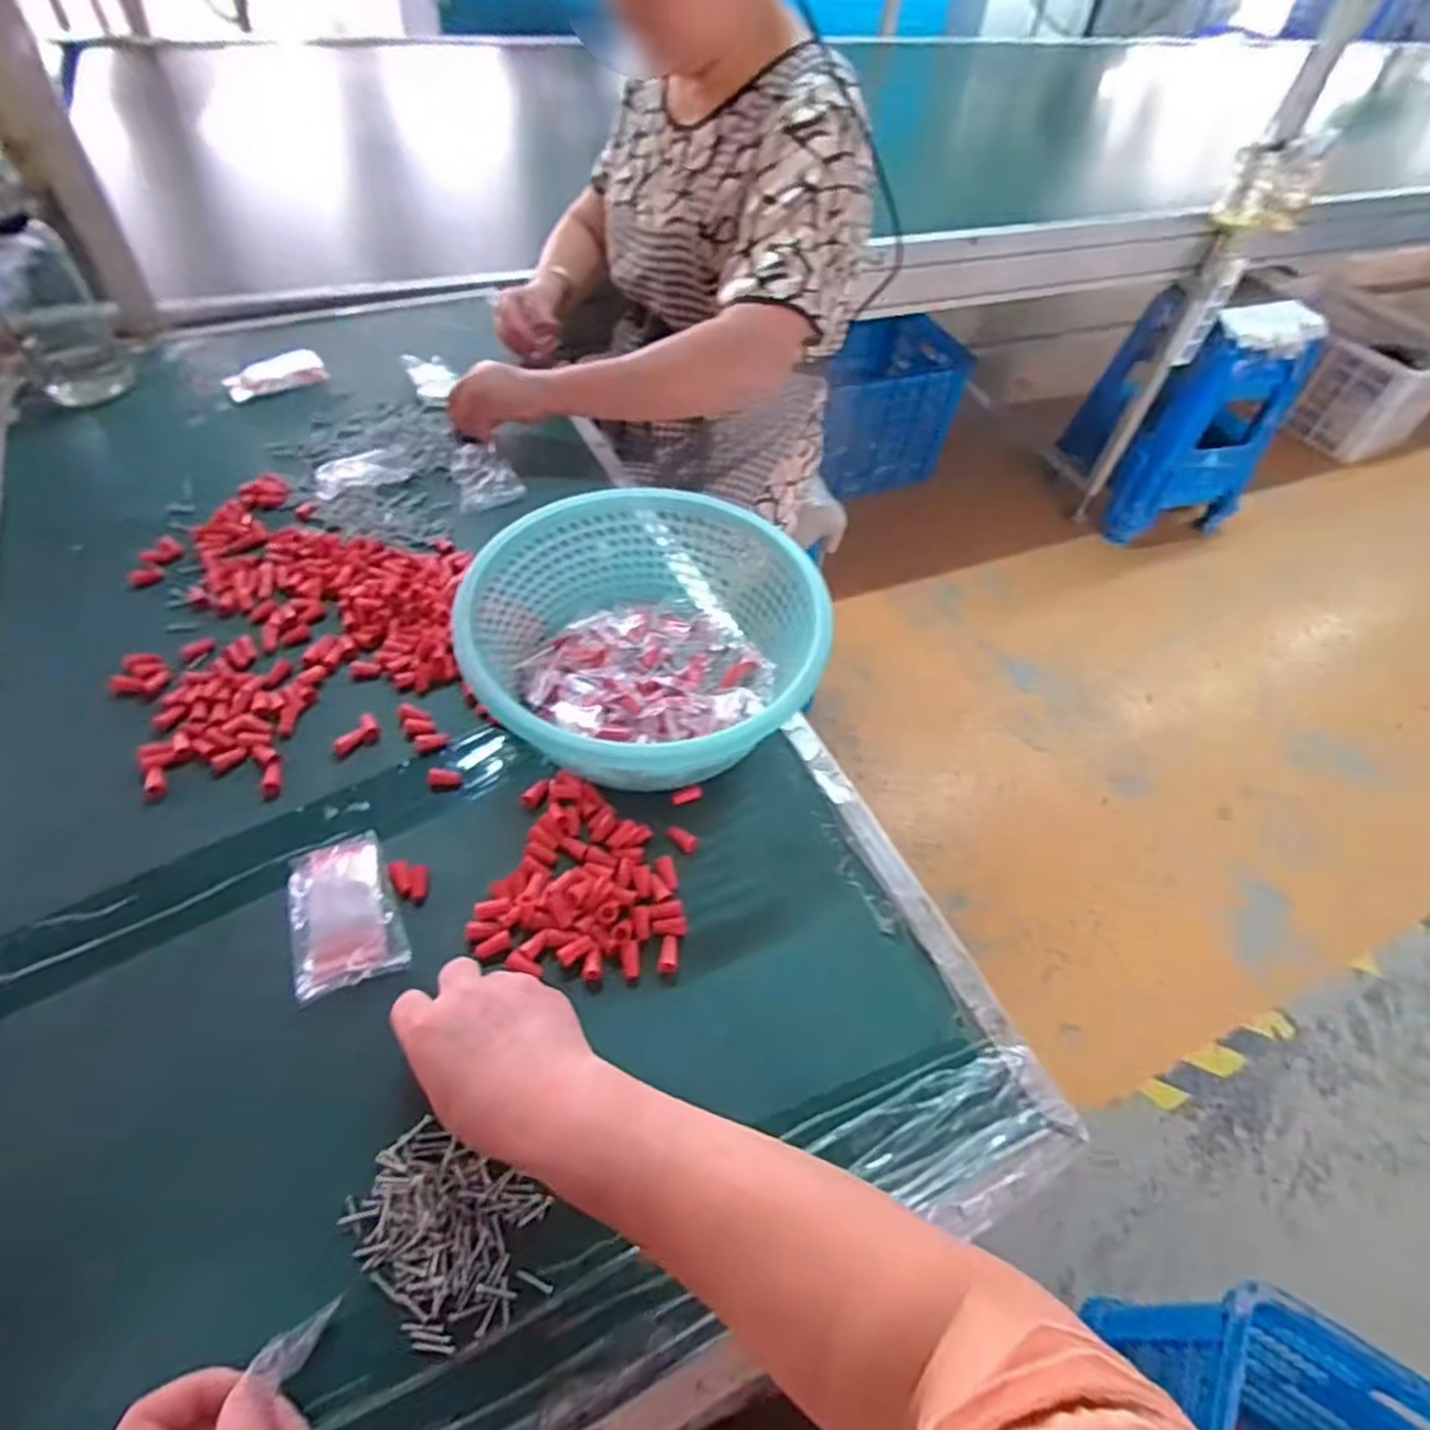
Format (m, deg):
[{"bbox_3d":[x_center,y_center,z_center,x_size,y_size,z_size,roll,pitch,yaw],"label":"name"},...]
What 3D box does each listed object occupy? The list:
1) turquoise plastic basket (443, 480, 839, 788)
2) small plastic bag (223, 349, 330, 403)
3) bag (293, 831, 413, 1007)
[{"bbox_3d":[-0.053,-0.065,0.617,0.259,0.097,0.243,3,53,-1],"label":"turquoise plastic basket"},{"bbox_3d":[-0.525,-0.408,0.911,0.108,0.008,0.065,-27,59,-21],"label":"small plastic bag"},{"bbox_3d":[-0.246,0.130,0.504,0.063,0.017,0.106,-20,56,-17],"label":"bag"}]

